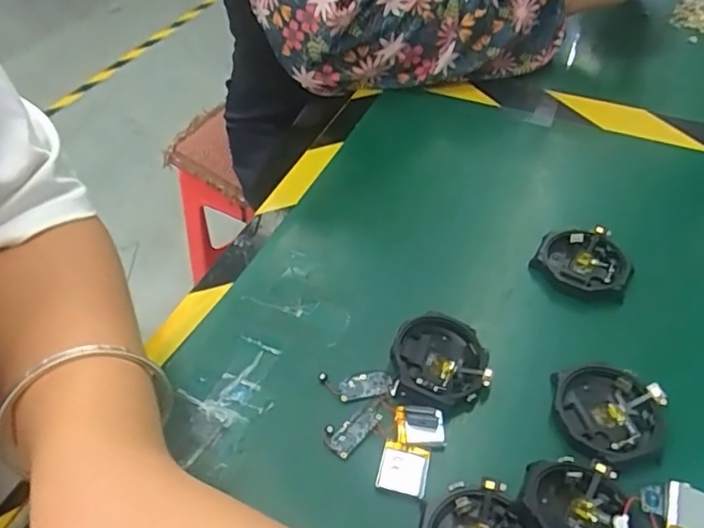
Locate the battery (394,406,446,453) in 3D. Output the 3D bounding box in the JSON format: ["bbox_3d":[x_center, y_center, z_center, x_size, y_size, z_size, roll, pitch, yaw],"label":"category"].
[{"bbox_3d":[0.032,0.078,0.273,0.023,0.008,0.019,5,48,6],"label":"battery"}]

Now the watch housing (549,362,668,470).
[{"bbox_3d":[0.123,0.072,0.278,0.050,0.011,0.050,14,49,13],"label":"watch housing"}]

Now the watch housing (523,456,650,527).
[{"bbox_3d":[0.098,0.105,0.243,0.050,0.017,0.046,0,47,0],"label":"watch housing"}]

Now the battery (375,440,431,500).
[{"bbox_3d":[0.024,0.093,0.263,0.022,0.004,0.022,11,48,11],"label":"battery"}]

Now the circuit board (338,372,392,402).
[{"bbox_3d":[0.007,0.061,0.294,0.027,0.004,0.014,-8,48,-7],"label":"circuit board"}]

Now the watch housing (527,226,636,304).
[{"bbox_3d":[0.138,-0.001,0.344,0.052,0.009,0.048,24,61,20],"label":"watch housing"}]

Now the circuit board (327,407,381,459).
[{"bbox_3d":[0.002,0.079,0.278,0.012,0.004,0.028,34,56,28],"label":"circuit board"}]

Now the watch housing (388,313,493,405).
[{"bbox_3d":[0.047,0.049,0.299,0.048,0.012,0.047,0,47,0],"label":"watch housing"}]

